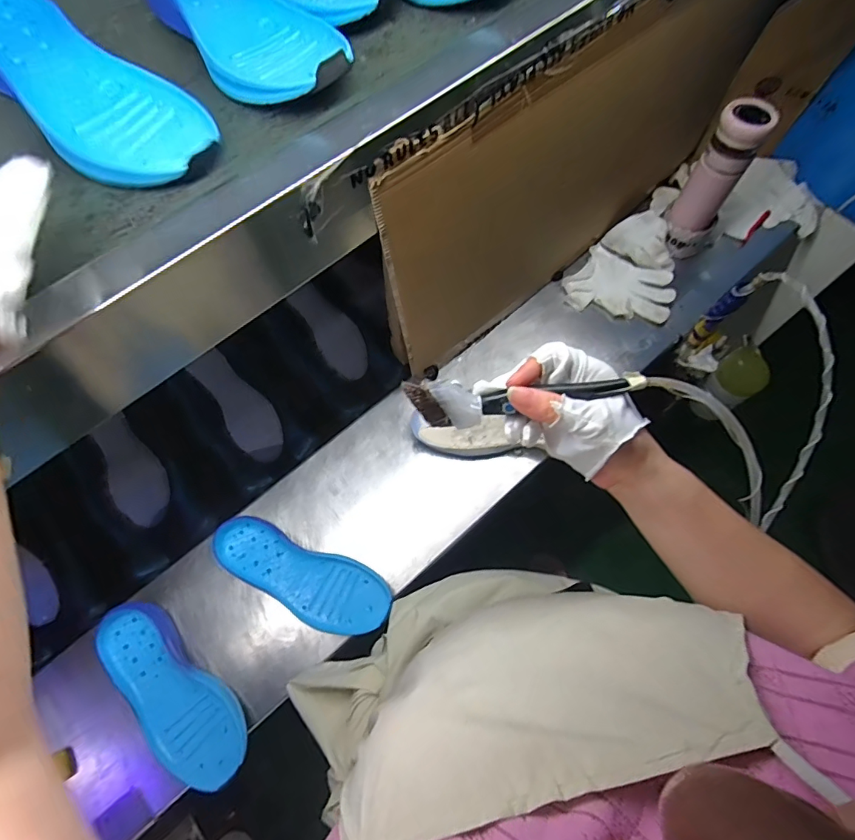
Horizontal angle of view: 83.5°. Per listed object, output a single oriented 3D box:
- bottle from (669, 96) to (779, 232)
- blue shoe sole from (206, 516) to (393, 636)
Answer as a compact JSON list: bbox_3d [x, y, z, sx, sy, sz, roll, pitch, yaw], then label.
[{"bbox_3d":[0.443,-0.377,0.739,0.070,0.199,0.062,39,69,15],"label":"bottle"},{"bbox_3d":[-0.170,0.211,0.644,0.247,0.030,0.089,22,66,8],"label":"blue shoe sole"}]

